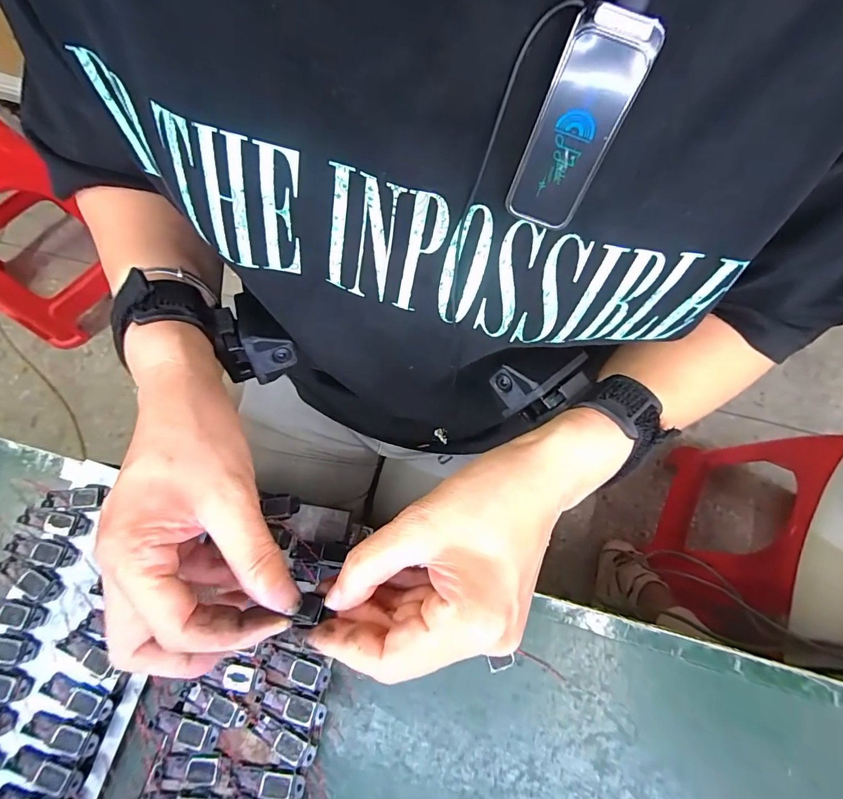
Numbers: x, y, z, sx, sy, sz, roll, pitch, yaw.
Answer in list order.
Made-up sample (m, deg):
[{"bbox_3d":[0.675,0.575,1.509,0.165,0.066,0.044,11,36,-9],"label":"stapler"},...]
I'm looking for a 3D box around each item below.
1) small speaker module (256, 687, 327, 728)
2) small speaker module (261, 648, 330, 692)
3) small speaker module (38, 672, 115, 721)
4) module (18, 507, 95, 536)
[{"bbox_3d":[-0.074,0.173,0.243,0.040,0.004,0.013,12,65,5],"label":"small speaker module"},{"bbox_3d":[-0.072,0.155,0.248,0.039,0.004,0.015,19,74,6],"label":"small speaker module"},{"bbox_3d":[-0.196,0.170,0.245,0.039,0.004,0.016,31,75,-4],"label":"small speaker module"},{"bbox_3d":[-0.230,0.076,0.266,0.042,0.004,0.014,4,73,2],"label":"module"}]

